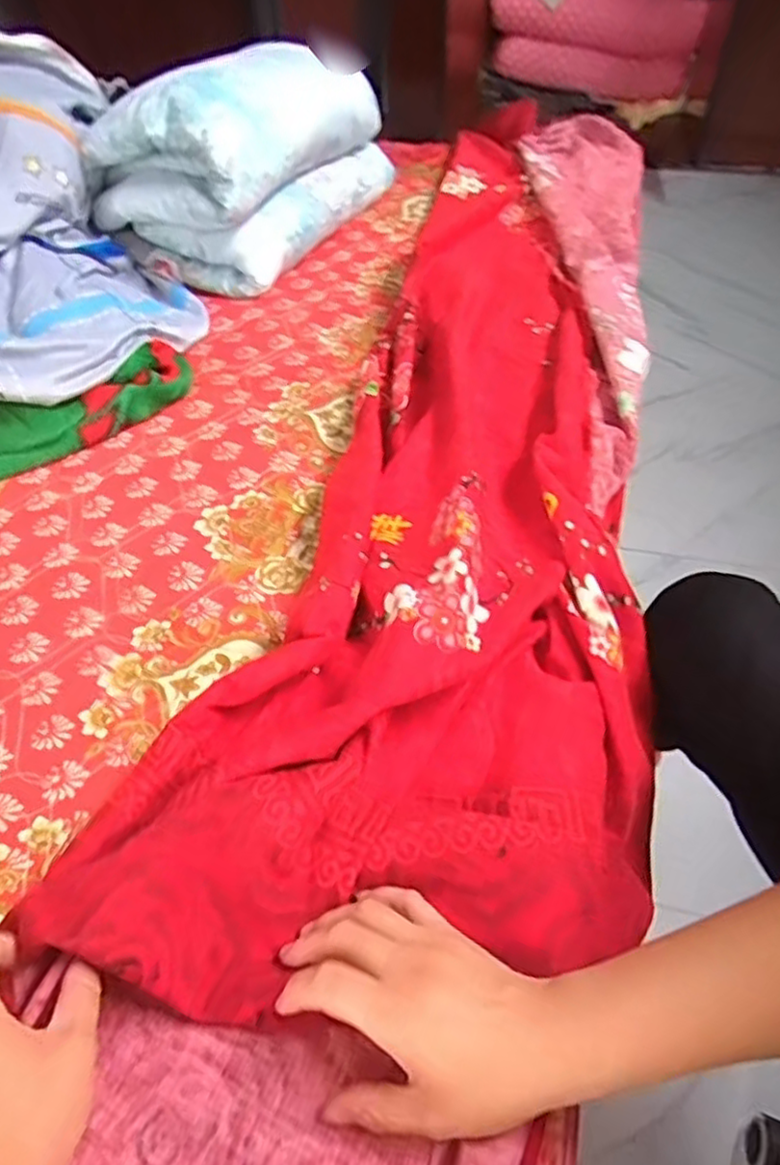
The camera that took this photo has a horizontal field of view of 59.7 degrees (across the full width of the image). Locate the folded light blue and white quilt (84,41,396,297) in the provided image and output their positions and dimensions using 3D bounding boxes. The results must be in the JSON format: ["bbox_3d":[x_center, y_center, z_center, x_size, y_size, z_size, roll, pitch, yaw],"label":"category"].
[{"bbox_3d":[-0.211,-0.612,0.980,0.251,0.237,0.365,23,54,21],"label":"folded light blue and white quilt"}]

